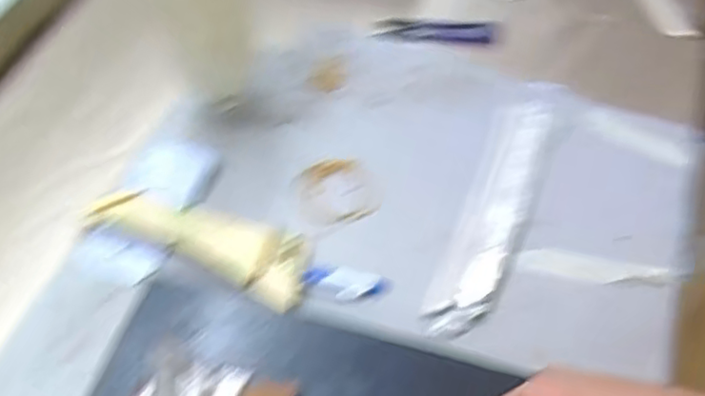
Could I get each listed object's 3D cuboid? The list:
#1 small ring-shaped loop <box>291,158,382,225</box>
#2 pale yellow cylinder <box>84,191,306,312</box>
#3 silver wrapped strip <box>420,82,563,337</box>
[{"bbox_3d":[-0.012,-0.006,0.472,0.061,0.005,0.054,-12,57,-11],"label":"small ring-shaped loop"},{"bbox_3d":[-0.099,0.022,0.434,0.156,0.017,0.058,23,58,12],"label":"pale yellow cylinder"},{"bbox_3d":[0.105,-0.003,0.466,0.042,0.008,0.229,21,57,11],"label":"silver wrapped strip"}]

